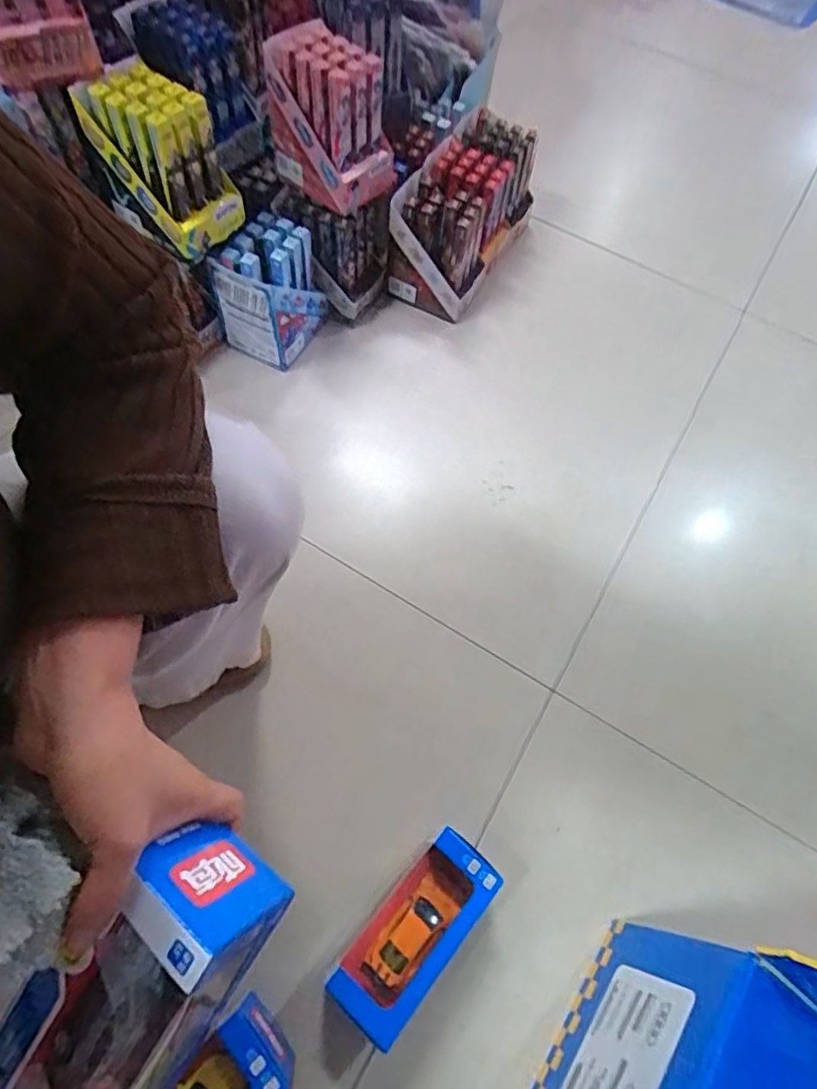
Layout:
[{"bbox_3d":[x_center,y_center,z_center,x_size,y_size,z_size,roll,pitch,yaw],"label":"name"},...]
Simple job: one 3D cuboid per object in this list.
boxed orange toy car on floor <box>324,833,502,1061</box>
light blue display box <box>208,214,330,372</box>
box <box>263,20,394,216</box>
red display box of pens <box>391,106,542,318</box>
[{"bbox_3d":[0.007,0.361,0.565,0.072,0.080,0.165,39,66,17],"label":"boxed orange toy car on floor"},{"bbox_3d":[-0.199,-0.374,0.892,0.102,0.157,0.131,27,63,12],"label":"light blue display box"},{"bbox_3d":[-0.112,-0.580,0.819,0.158,0.160,0.110,33,64,12],"label":"box"},{"bbox_3d":[0.094,-0.557,1.022,0.147,0.164,0.312,26,63,11],"label":"red display box of pens"}]

